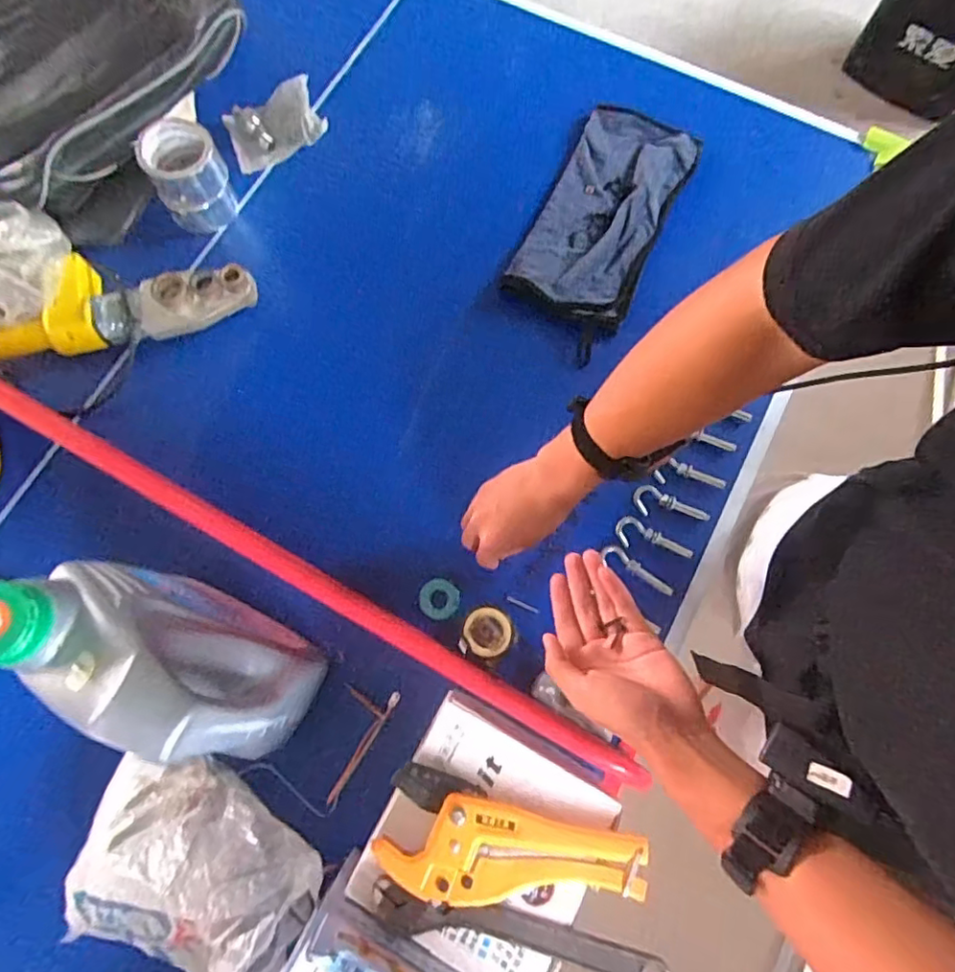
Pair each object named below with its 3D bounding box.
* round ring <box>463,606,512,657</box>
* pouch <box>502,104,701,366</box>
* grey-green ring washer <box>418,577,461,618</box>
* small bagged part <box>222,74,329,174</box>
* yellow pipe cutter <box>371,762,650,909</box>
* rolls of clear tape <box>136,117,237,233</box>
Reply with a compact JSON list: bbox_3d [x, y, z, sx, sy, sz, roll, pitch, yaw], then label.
[{"bbox_3d":[0.010,0.157,0.632,0.049,0.033,0.049,-1,74,4],"label":"round ring"},{"bbox_3d":[0.159,-0.346,0.773,0.151,0.028,0.333,25,79,6],"label":"pouch"},{"bbox_3d":[-0.043,0.127,0.666,0.044,0.011,0.044,-1,74,4],"label":"grey-green ring washer"},{"bbox_3d":[-0.279,-0.497,0.818,0.131,0.024,0.091,-24,98,5],"label":"small bagged part"},{"bbox_3d":[0.028,0.299,0.480,0.217,0.045,0.083,14,76,7],"label":"yellow pipe cutter"},{"bbox_3d":[-0.365,-0.394,0.754,0.092,0.098,0.081,-26,74,-4],"label":"rolls of clear tape"}]

